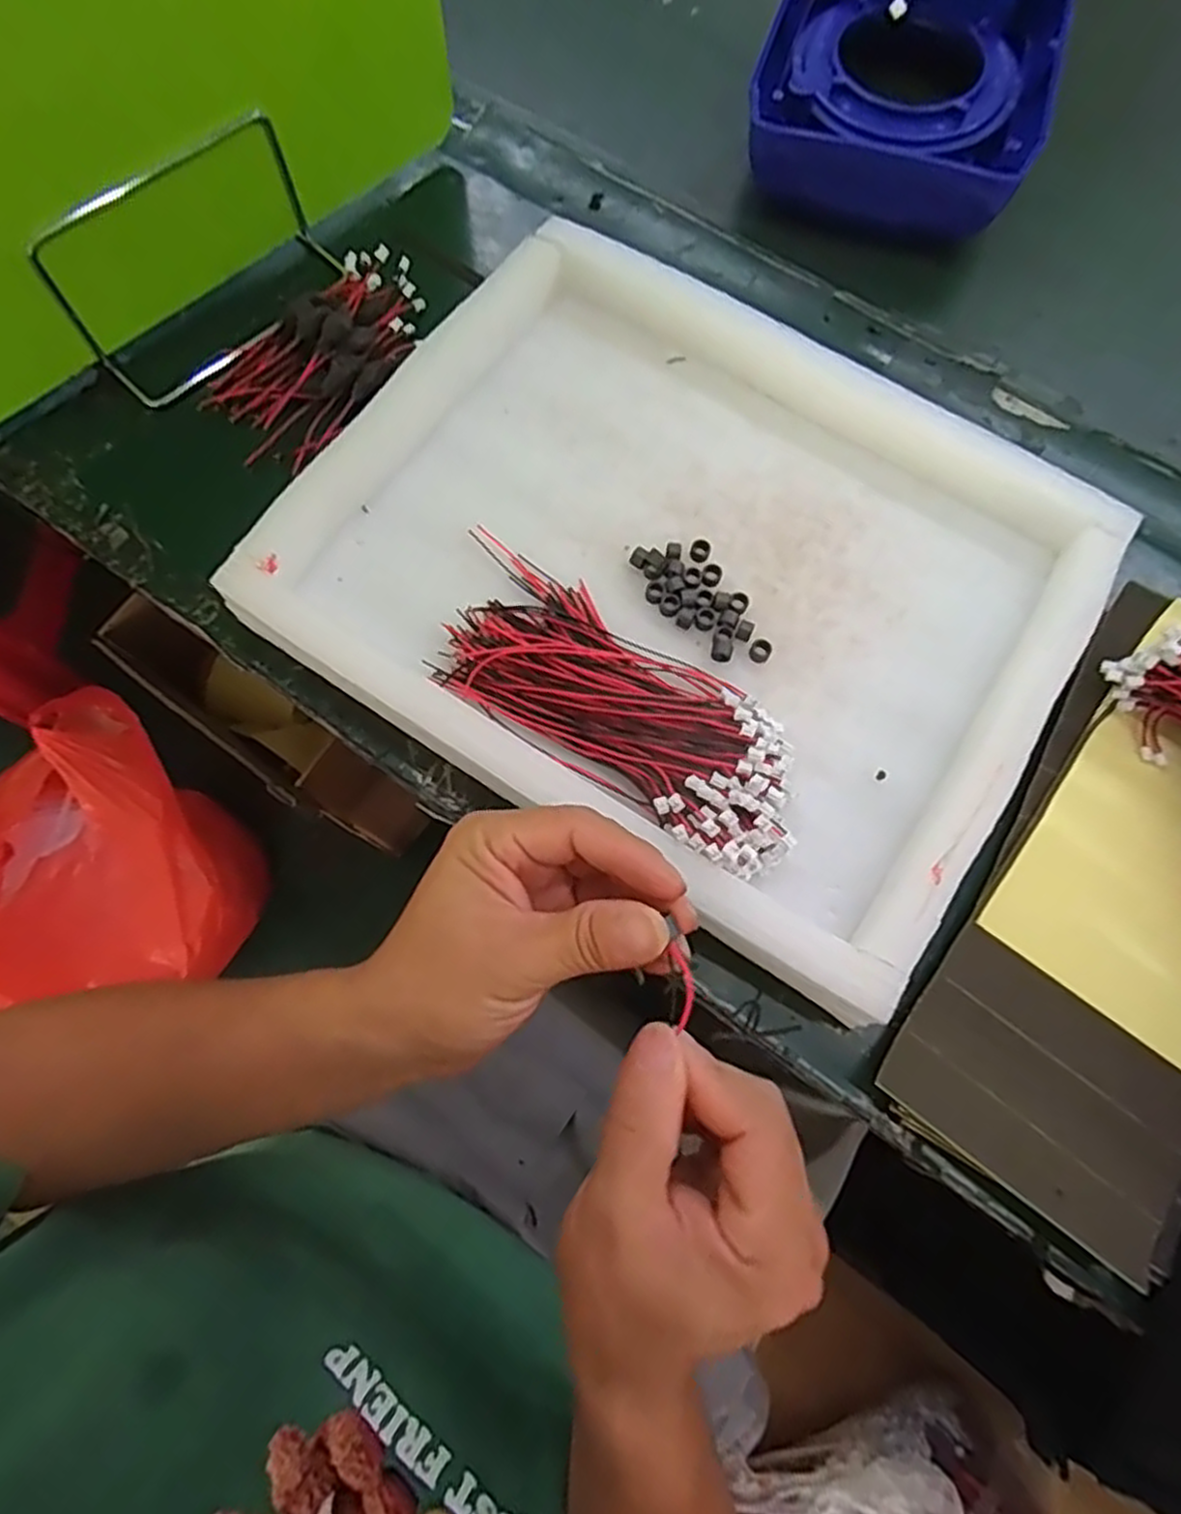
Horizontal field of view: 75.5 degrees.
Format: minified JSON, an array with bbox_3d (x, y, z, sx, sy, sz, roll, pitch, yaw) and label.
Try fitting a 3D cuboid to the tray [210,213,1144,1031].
[{"bbox_3d":[0.049,-0.094,0.379,0.352,0.039,0.289,33,77,9],"label":"tray"}]

